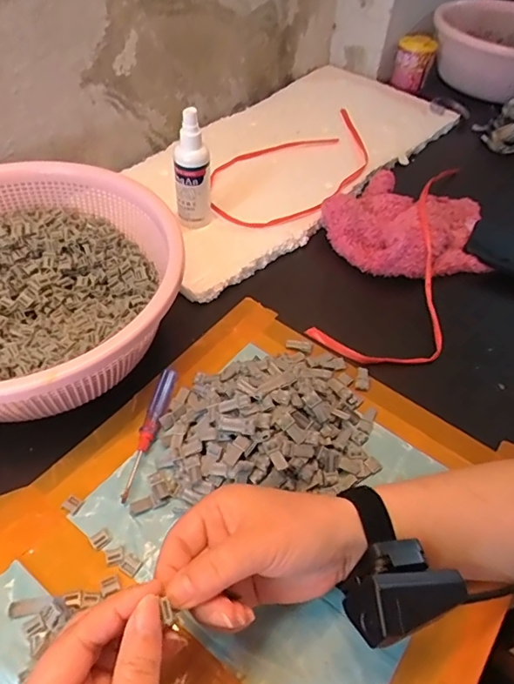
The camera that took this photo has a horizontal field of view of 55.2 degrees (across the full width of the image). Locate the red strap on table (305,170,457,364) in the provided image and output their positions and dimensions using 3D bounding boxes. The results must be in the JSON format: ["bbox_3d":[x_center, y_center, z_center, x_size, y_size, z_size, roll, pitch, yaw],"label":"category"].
[{"bbox_3d":[0.166,-0.090,0.516,0.121,0.026,0.272,25,69,16],"label":"red strap on table"}]

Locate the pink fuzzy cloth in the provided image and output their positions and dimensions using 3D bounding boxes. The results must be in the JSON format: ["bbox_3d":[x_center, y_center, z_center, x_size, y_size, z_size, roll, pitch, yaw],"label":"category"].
[{"bbox_3d":[0.170,-0.125,0.563,0.188,0.059,0.121,8,51,2],"label":"pink fuzzy cloth"}]

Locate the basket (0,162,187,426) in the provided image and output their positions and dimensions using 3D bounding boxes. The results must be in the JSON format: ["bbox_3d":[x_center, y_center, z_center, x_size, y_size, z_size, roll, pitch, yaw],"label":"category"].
[{"bbox_3d":[-0.197,-0.042,0.423,0.248,0.087,0.256,19,51,11],"label":"basket"}]

